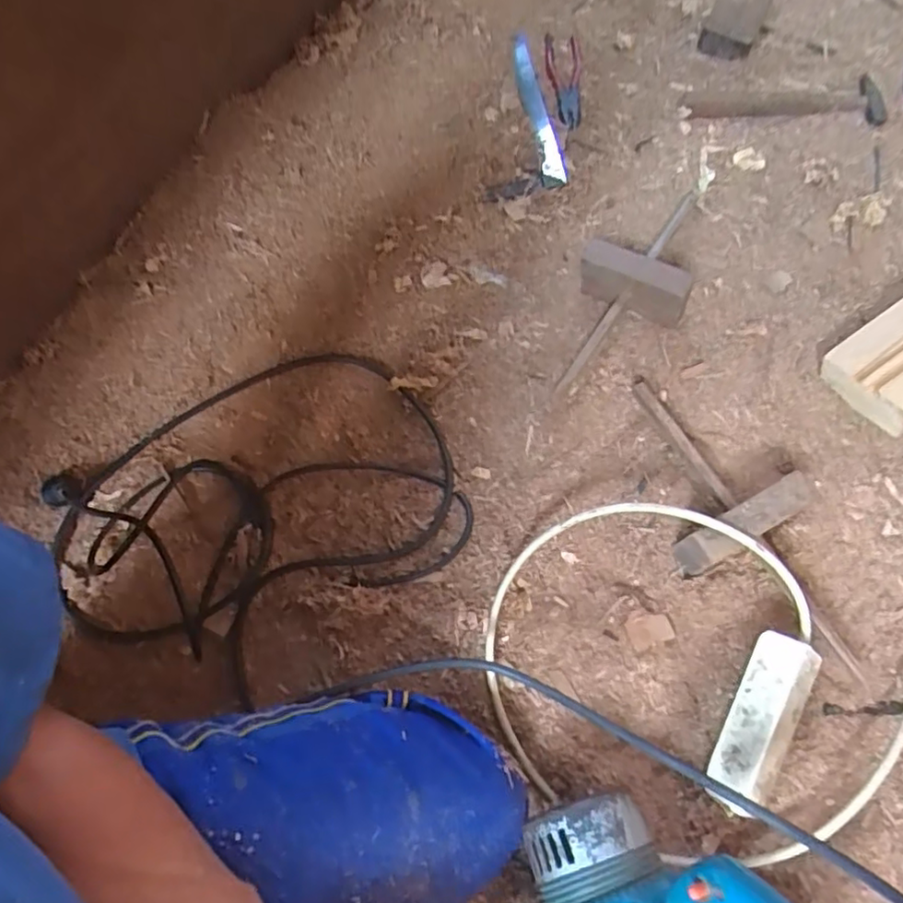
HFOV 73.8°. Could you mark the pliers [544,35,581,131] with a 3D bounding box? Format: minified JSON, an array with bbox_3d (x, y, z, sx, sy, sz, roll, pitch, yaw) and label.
[{"bbox_3d":[0.176,-0.572,0.935,0.056,0.028,0.214,-1,70,2],"label":"pliers"}]

